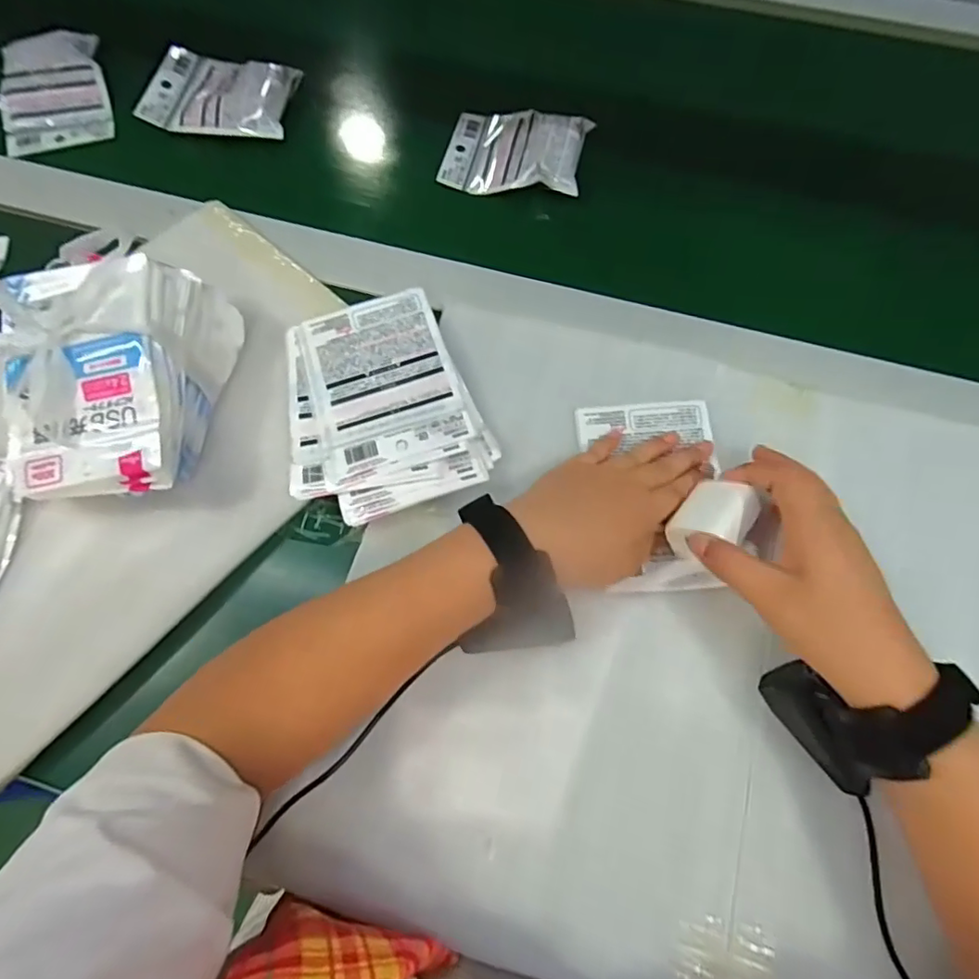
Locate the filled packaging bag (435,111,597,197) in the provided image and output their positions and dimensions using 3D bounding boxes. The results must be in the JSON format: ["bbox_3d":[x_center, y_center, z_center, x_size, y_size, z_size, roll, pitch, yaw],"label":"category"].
[{"bbox_3d":[0.024,-0.319,0.502,0.128,0.034,0.104,13,72,6],"label":"filled packaging bag"}]

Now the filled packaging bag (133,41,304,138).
[{"bbox_3d":[-0.260,-0.385,0.527,0.136,0.026,0.094,9,72,3],"label":"filled packaging bag"}]

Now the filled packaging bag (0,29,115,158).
[{"bbox_3d":[-0.437,-0.395,0.539,0.101,0.015,0.120,-15,88,-7],"label":"filled packaging bag"}]

